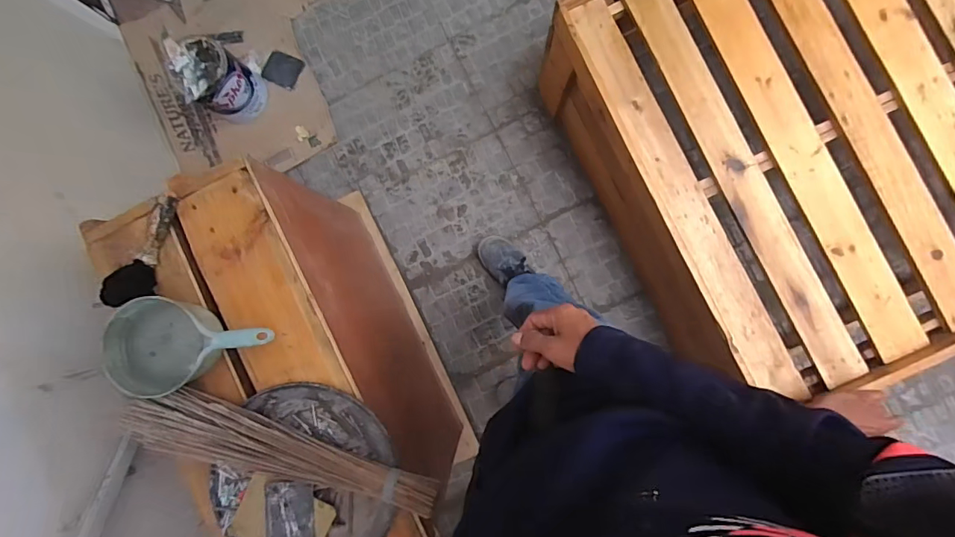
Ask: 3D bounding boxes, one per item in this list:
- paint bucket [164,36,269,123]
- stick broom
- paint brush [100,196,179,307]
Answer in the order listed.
[{"bbox_3d":[-0.704,-0.512,1.274,0.177,0.203,0.156,40,92,5],"label":"paint bucket"},{"bbox_3d":[-0.290,0.264,0.671,0.474,0.058,0.077,18,90,5],"label":"stick broom"},{"bbox_3d":[-0.523,-0.024,0.739,0.062,0.052,0.197,23,92,6],"label":"paint brush"}]

